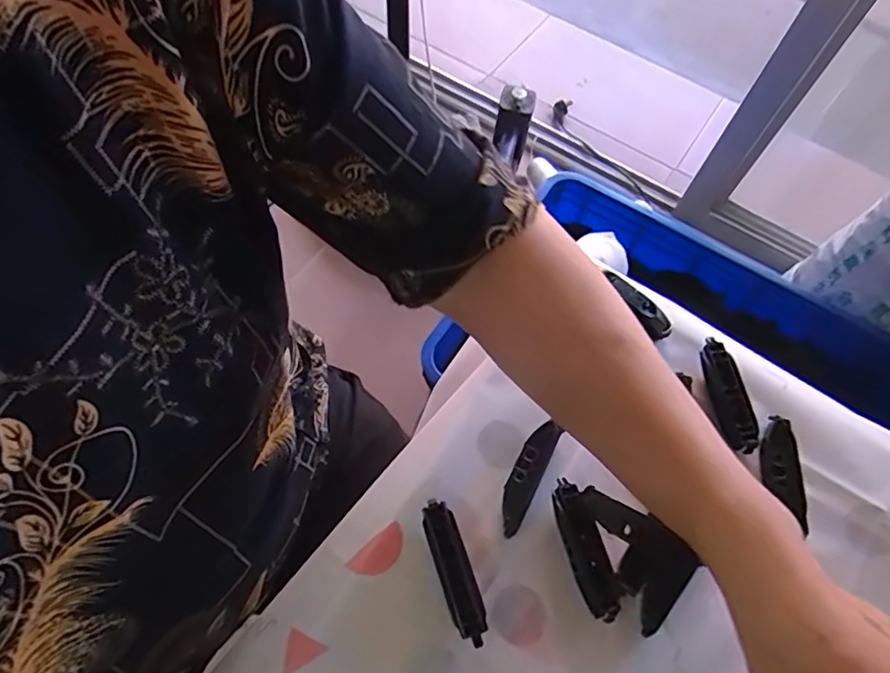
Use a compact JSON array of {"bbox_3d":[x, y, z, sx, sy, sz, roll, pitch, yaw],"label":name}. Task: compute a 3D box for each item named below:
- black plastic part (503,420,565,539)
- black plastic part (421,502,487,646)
[{"bbox_3d":[0.052,0.092,0.376,0.019,0.018,0.073,26,64,10],"label":"black plastic part"},{"bbox_3d":[0.005,0.140,0.348,0.020,0.020,0.080,-17,65,-12],"label":"black plastic part"}]

